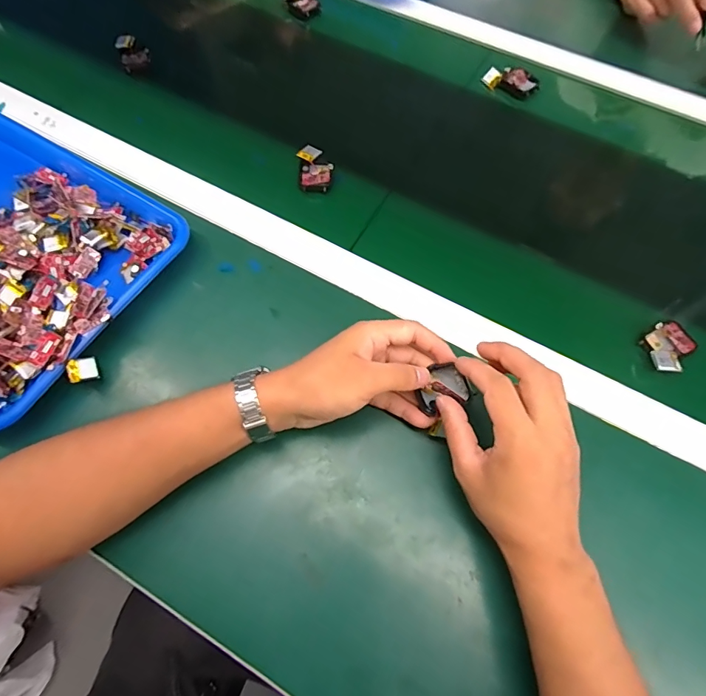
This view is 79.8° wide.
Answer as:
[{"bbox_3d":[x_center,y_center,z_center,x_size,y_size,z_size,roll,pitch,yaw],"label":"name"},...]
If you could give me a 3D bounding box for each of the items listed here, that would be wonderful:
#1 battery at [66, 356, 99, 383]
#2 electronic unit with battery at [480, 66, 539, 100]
[{"bbox_3d":[-0.232,0.018,0.363,0.007,0.025,0.019,-4,96,34],"label":"battery"},{"bbox_3d":[0.206,-0.348,0.549,0.069,0.021,0.029,24,68,9],"label":"electronic unit with battery"}]

